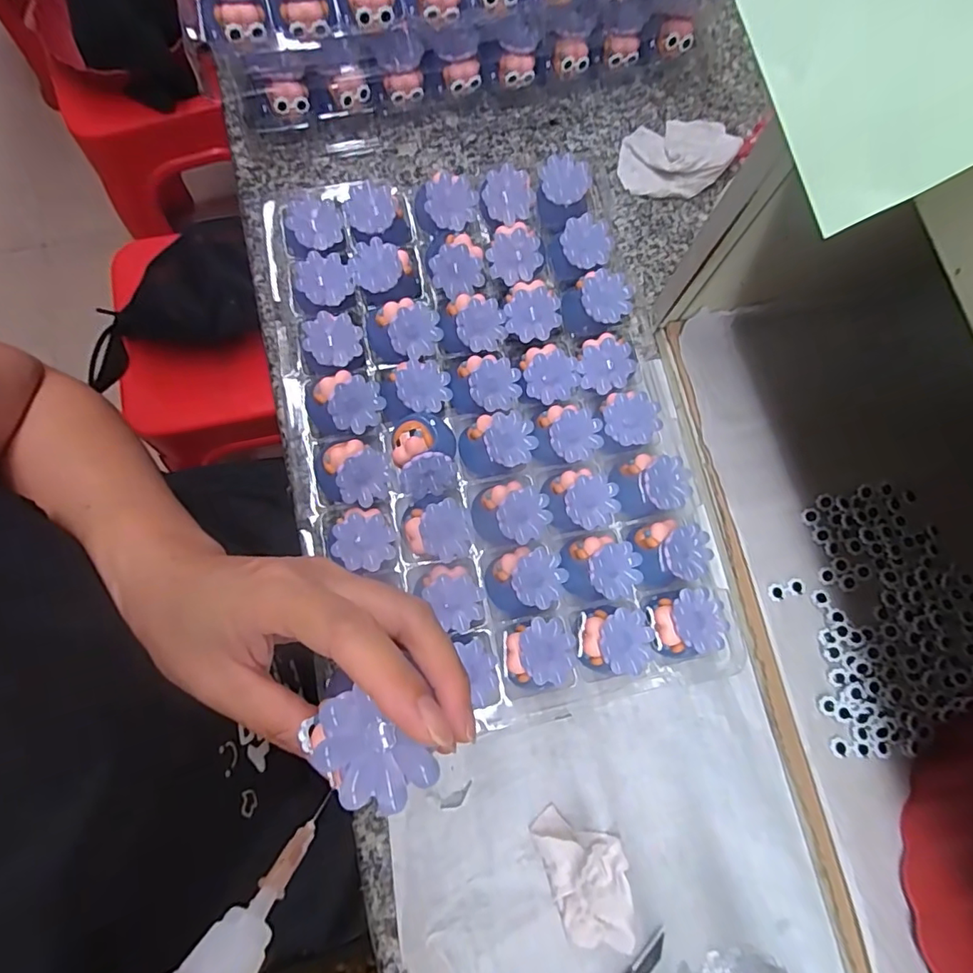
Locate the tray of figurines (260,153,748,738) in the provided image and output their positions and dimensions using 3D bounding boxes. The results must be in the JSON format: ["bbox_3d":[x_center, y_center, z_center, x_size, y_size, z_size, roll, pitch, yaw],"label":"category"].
[{"bbox_3d":[-0.001,-0.044,0.357,0.260,0.053,0.384,-11,77,-5],"label":"tray of figurines"}]

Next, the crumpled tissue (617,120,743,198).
[{"bbox_3d":[0.161,-0.278,0.435,0.102,0.023,0.074,-21,78,-7],"label":"crumpled tissue"}]

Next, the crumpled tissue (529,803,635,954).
[{"bbox_3d":[0.063,0.235,0.308,0.047,0.023,0.082,-20,78,-7],"label":"crumpled tissue"}]

